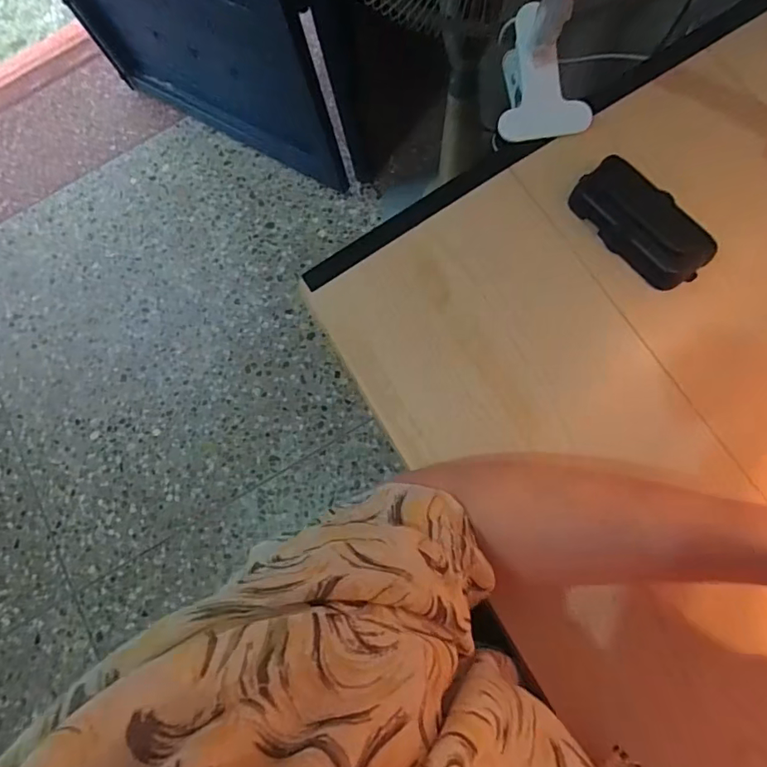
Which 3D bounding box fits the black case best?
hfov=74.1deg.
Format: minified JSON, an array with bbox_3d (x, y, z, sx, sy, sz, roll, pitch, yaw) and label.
[{"bbox_3d":[0.193,-0.122,0.381,0.051,0.019,0.107,-36,75,-2],"label":"black case"}]

